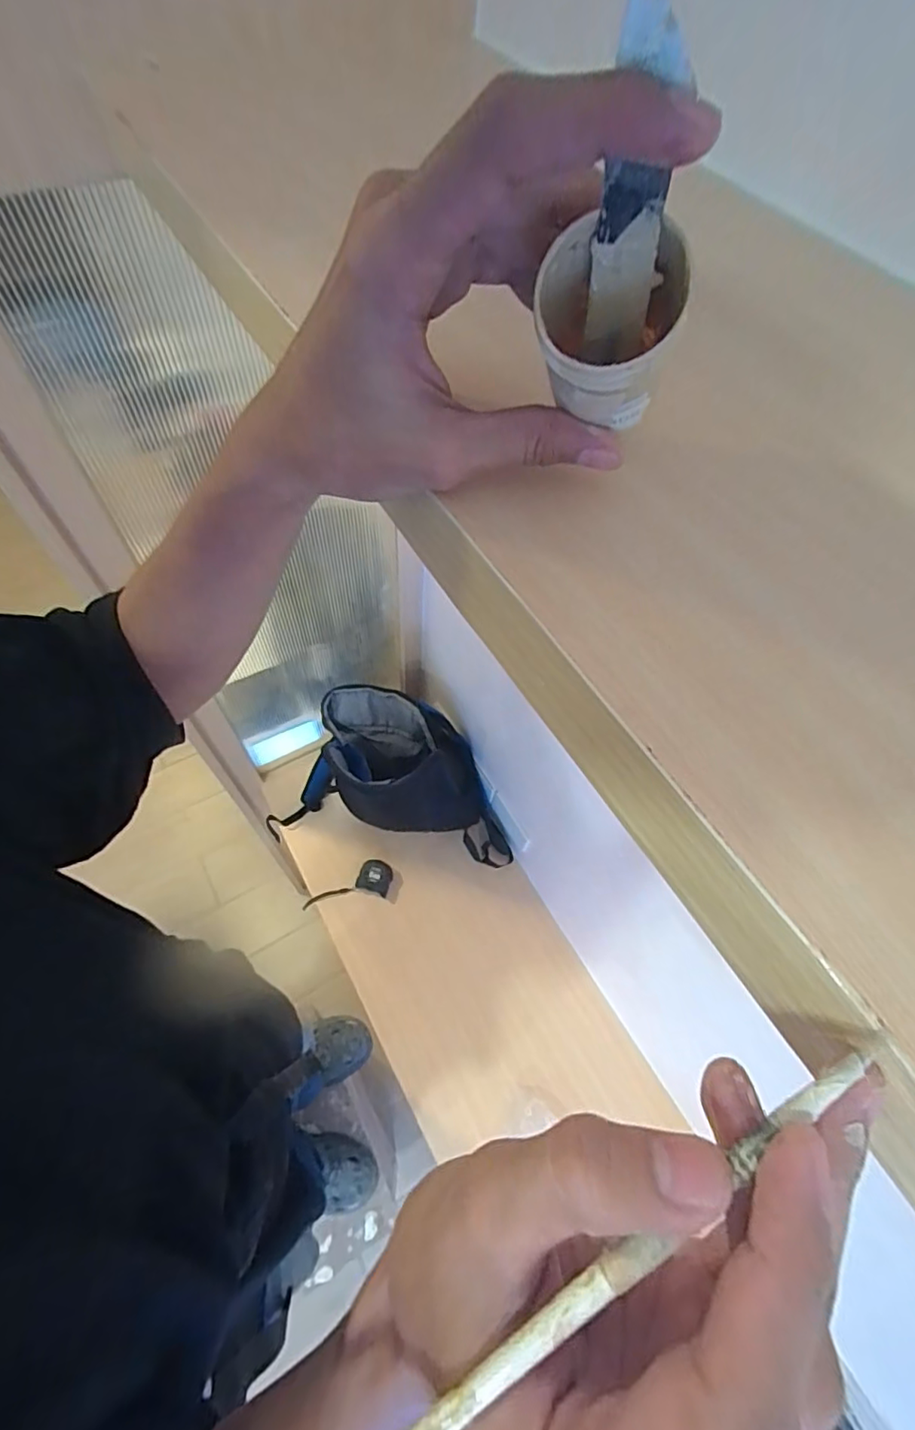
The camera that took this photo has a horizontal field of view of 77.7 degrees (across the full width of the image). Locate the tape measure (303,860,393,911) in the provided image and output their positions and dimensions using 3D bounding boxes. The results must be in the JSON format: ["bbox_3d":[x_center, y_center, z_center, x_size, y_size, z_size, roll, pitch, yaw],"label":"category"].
[{"bbox_3d":[-0.231,0.355,1.196,0.190,0.042,0.072,-7,60,-8],"label":"tape measure"}]

